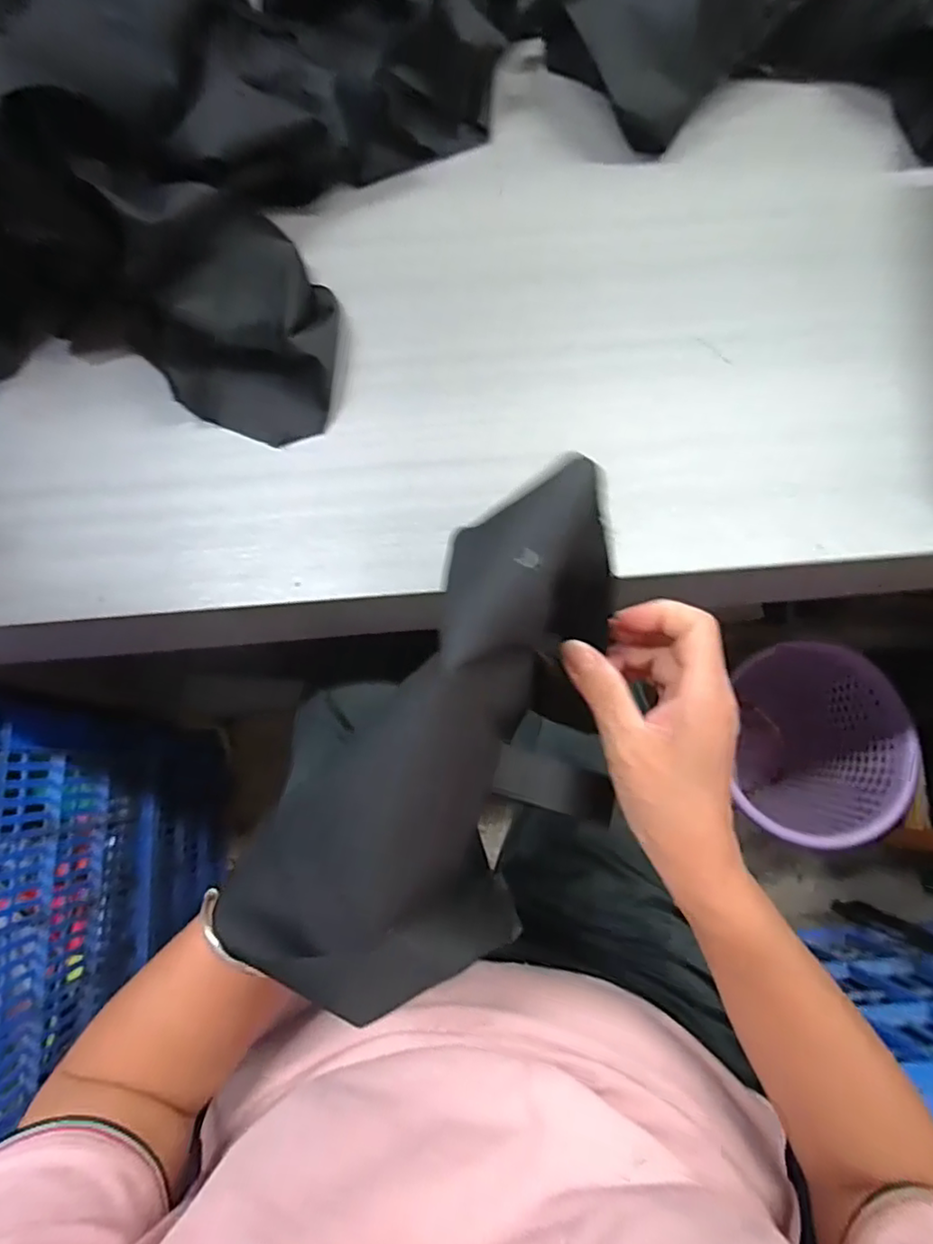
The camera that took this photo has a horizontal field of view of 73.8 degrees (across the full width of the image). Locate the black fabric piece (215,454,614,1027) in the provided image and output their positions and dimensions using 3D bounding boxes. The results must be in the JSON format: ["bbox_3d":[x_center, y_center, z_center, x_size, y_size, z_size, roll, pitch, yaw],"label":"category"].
[{"bbox_3d":[0.005,0.054,0.290,0.105,0.109,0.251,29,78,6],"label":"black fabric piece"}]

